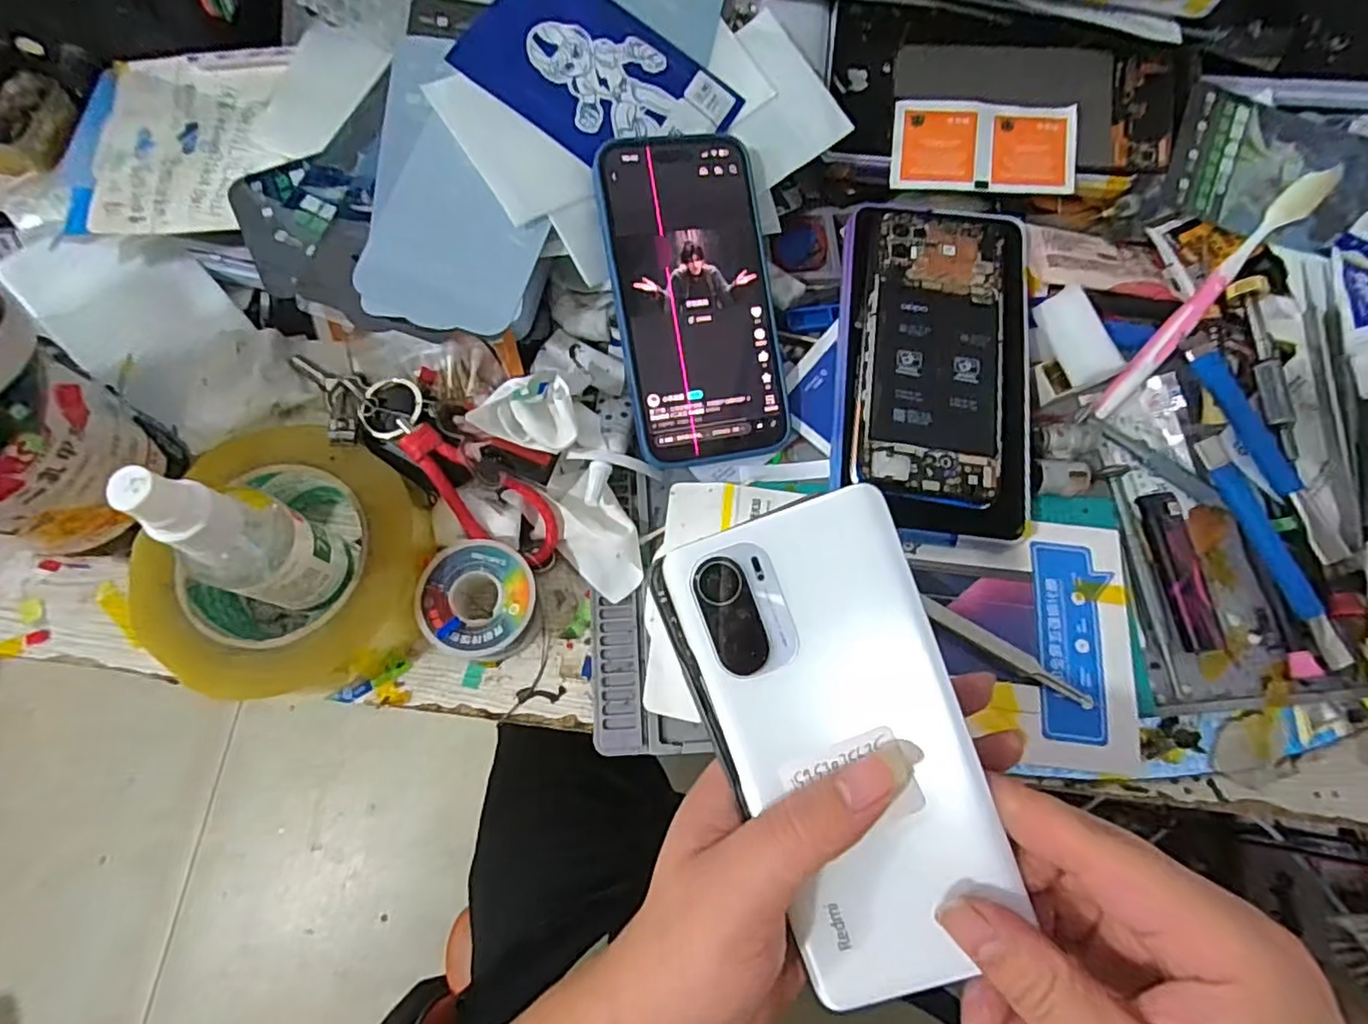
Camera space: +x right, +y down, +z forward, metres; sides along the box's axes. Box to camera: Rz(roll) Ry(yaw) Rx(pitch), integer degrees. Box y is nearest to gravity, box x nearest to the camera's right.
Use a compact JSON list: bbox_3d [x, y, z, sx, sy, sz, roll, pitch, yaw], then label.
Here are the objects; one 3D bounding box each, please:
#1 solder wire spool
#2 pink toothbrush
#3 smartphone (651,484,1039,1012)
[{"bbox_3d":[-0.097,0.044,0.310,0.052,0.031,0.053,1,73,-2],"label":"solder wire spool"},{"bbox_3d":[0.289,-0.119,0.350,0.015,0.017,0.175,43,91,10],"label":"pink toothbrush"},{"bbox_3d":[0.053,0.076,0.208,0.079,0.006,0.156,-22,89,4],"label":"smartphone"}]

